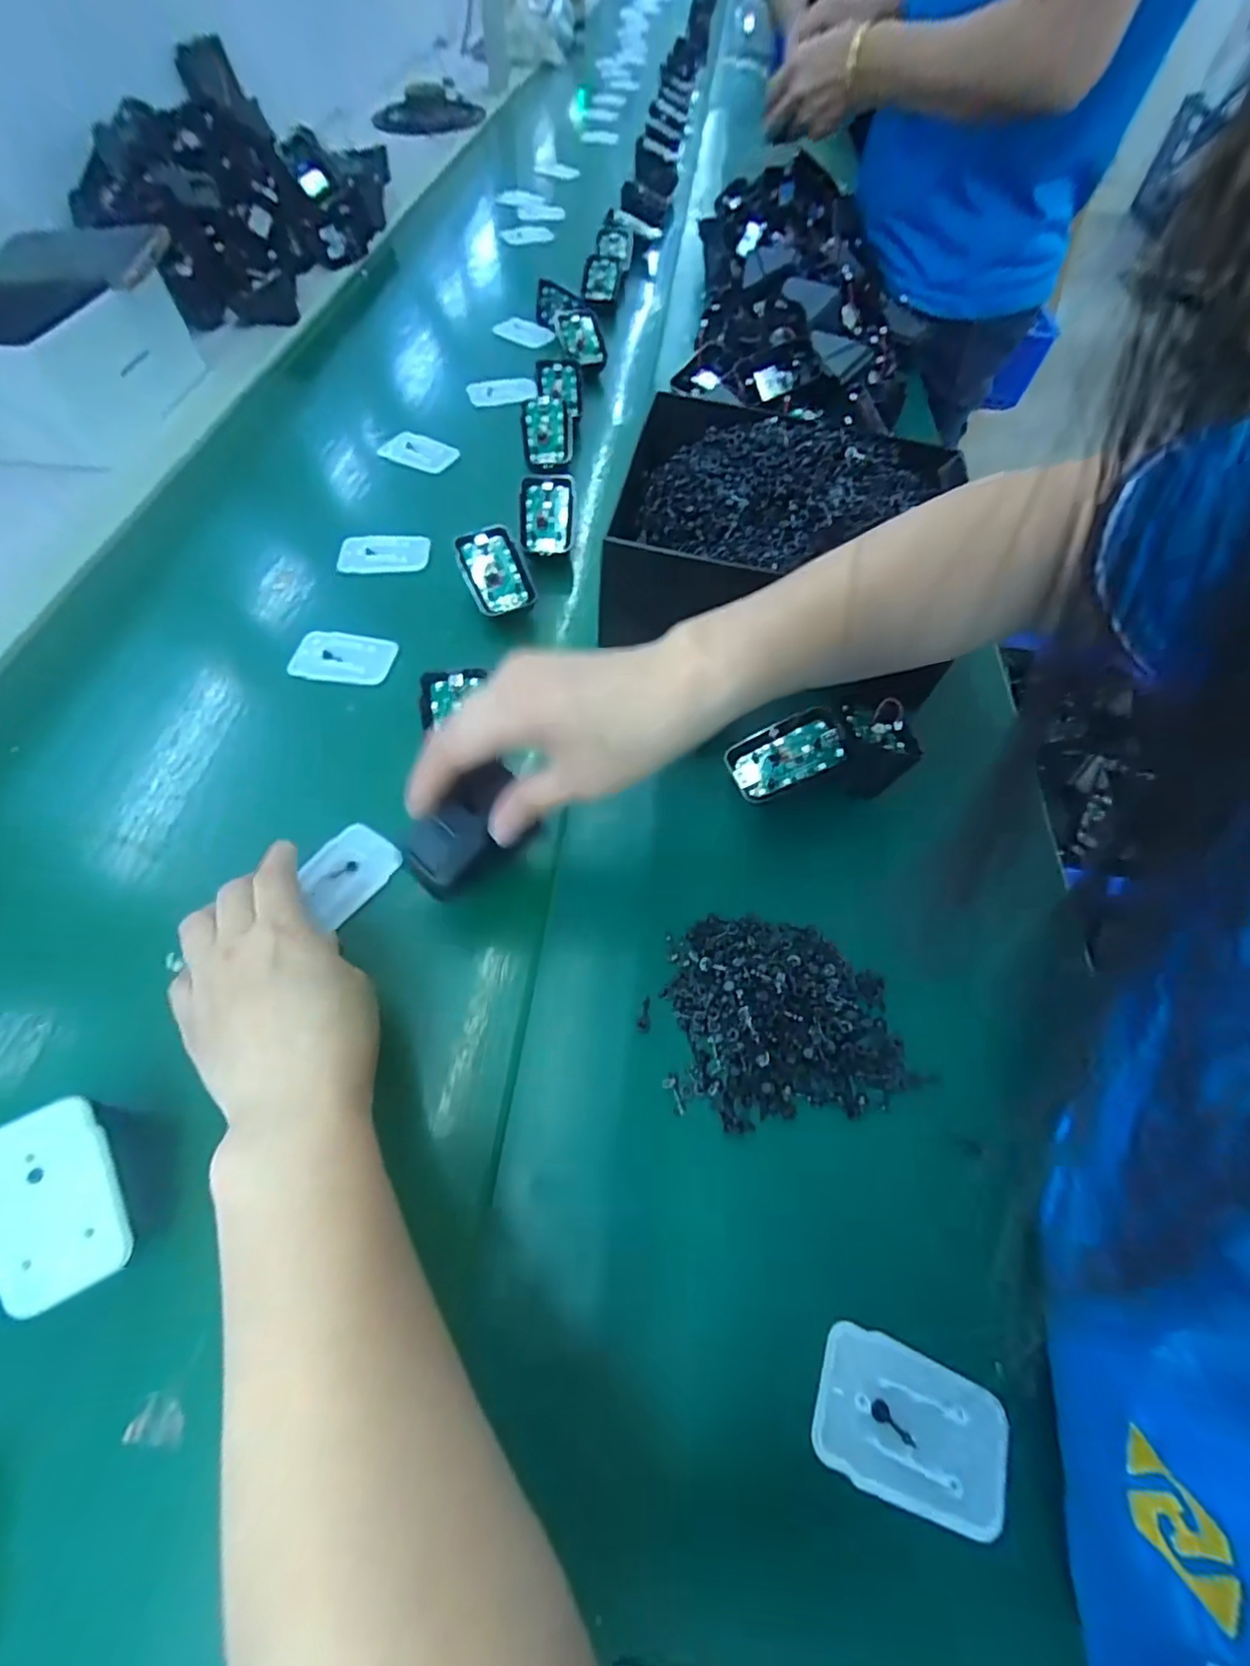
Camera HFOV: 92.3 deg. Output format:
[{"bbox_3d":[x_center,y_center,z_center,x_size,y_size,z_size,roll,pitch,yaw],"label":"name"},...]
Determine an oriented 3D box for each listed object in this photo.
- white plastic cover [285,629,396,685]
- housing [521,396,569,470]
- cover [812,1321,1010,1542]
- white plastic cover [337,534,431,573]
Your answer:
[{"bbox_3d":[-0.199,-0.125,0.427,0.068,0.005,0.044,6,60,2],"label":"white plastic cover"},{"bbox_3d":[-0.072,-0.360,0.540,0.040,0.012,0.076,-3,83,-3],"label":"housing"},{"bbox_3d":[0.107,0.224,0.227,0.068,0.008,0.045,20,61,10],"label":"cover"},{"bbox_3d":[-0.196,-0.228,0.486,0.070,0.009,0.041,-4,67,-7],"label":"white plastic cover"}]

